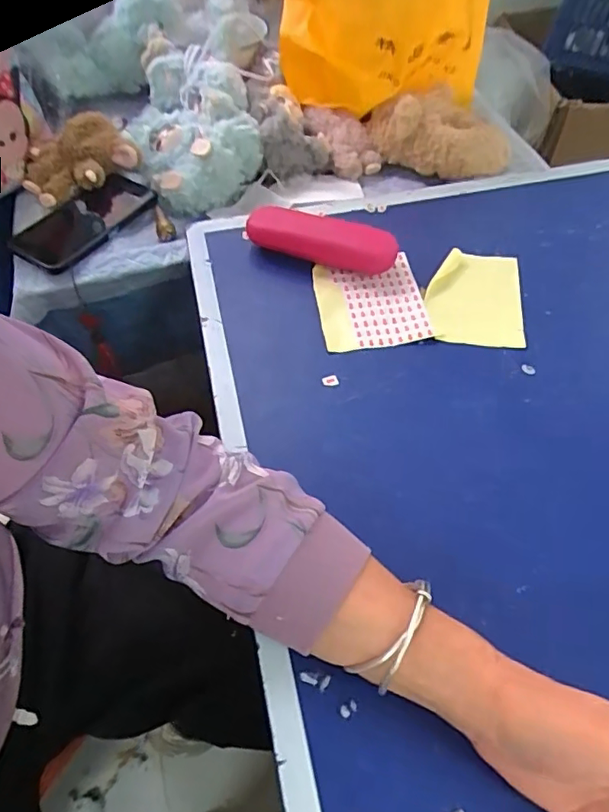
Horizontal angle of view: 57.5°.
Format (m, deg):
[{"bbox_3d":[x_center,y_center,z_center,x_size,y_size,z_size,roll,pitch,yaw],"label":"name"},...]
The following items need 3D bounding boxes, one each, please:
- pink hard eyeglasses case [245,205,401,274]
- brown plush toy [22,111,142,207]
[{"bbox_3d":[0.016,-0.164,0.554,0.150,0.036,0.048,19,59,12],"label":"pink hard eyeglasses case"},{"bbox_3d":[-0.259,-0.280,0.635,0.119,0.048,0.075,-35,63,-21],"label":"brown plush toy"}]

